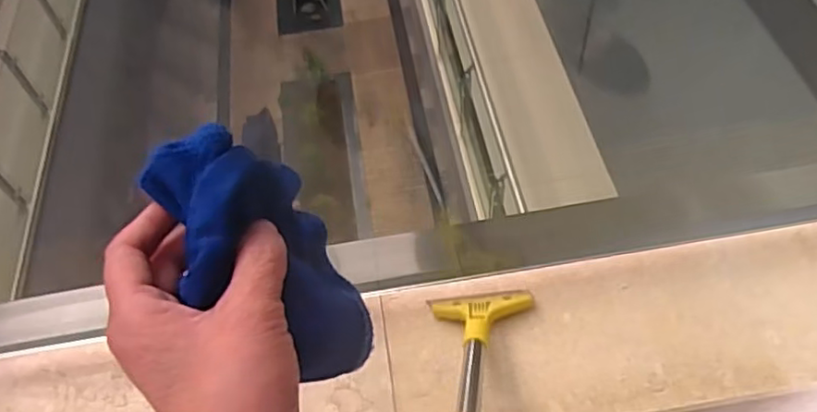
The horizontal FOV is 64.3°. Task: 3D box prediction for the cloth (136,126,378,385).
[{"bbox_3d":[-0.067,0.030,0.327,0.052,0.152,0.089,-2,52,31],"label":"cloth"}]

